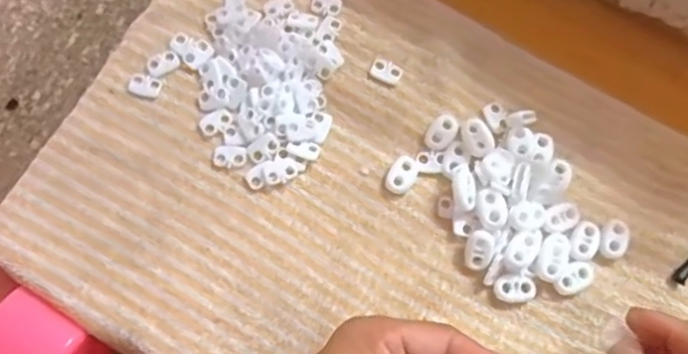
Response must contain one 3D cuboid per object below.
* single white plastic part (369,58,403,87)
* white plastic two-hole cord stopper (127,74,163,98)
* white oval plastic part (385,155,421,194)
[{"bbox_3d":[0.026,-0.063,0.363,0.018,0.004,0.013,25,79,5],"label":"single white plastic part"},{"bbox_3d":[-0.116,-0.053,0.354,0.018,0.004,0.012,14,78,3],"label":"white plastic two-hole cord stopper"},{"bbox_3d":[0.033,-0.001,0.343,0.015,0.004,0.022,32,79,7],"label":"white oval plastic part"}]

